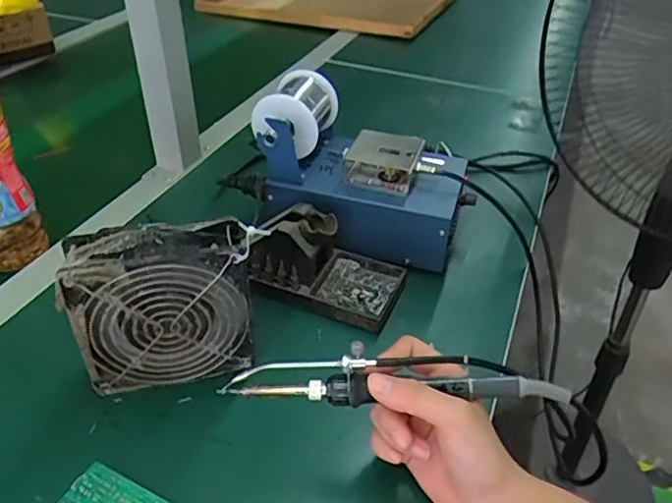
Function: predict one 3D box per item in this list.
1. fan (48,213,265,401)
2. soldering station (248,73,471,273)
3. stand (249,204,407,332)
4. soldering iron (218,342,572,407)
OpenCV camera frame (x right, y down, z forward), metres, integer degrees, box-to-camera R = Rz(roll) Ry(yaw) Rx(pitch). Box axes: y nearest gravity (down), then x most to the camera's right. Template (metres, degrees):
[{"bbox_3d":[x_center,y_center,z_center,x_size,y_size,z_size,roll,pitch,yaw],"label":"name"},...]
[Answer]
[{"bbox_3d":[-0.121,0.039,0.420,0.122,0.117,0.042,-9,39,-13],"label":"fan"},{"bbox_3d":[0.024,-0.076,0.565,0.200,0.131,0.130,11,39,11],"label":"soldering station"},{"bbox_3d":[-0.005,0.003,0.513,0.123,0.068,0.077,15,40,17],"label":"stand"},{"bbox_3d":[0.037,0.077,0.358,0.206,0.036,0.022,3,38,1],"label":"soldering iron"}]

